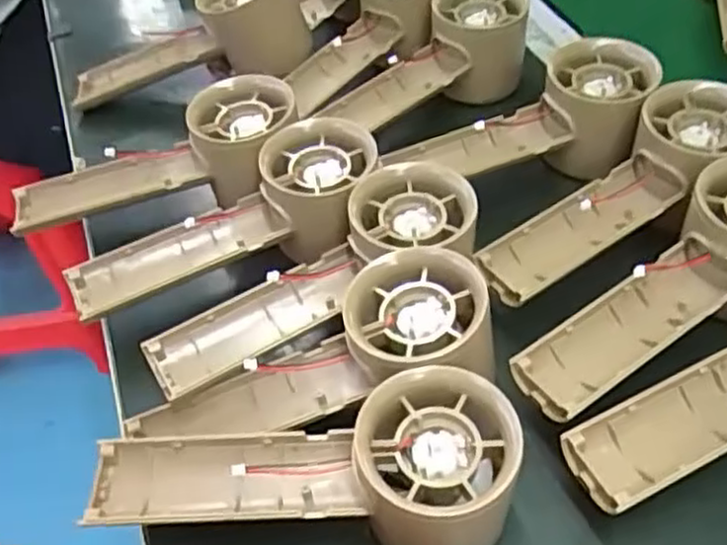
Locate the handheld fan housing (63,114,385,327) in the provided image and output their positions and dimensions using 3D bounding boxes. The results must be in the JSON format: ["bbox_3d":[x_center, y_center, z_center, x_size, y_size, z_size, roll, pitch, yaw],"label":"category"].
[{"bbox_3d":[-0.065,-0.022,0.363,0.157,0.044,0.061,-25,51,-4],"label":"handheld fan housing"}]

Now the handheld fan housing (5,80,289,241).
[{"bbox_3d":[-0.109,-0.055,0.396,0.159,0.044,0.064,-19,49,4],"label":"handheld fan housing"}]

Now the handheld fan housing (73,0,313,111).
[{"bbox_3d":[-0.112,-0.144,0.471,0.159,0.054,0.051,-13,46,16],"label":"handheld fan housing"}]

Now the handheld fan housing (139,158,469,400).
[{"bbox_3d":[-0.021,0.003,0.331,0.157,0.049,0.055,-23,52,-19],"label":"handheld fan housing"}]

